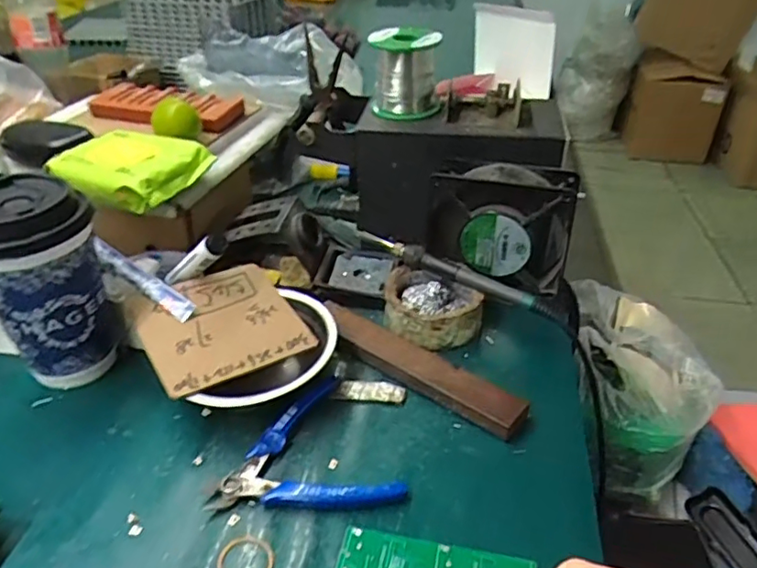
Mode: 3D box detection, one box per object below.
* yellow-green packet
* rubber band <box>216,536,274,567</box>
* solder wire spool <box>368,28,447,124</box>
[{"bbox_3d":[-0.217,-0.101,0.502,0.111,0.026,0.101,18,39,22],"label":"yellow-green packet"},{"bbox_3d":[-0.076,0.157,0.329,0.032,0.004,0.030,0,34,0],"label":"rubber band"},{"bbox_3d":[0.025,-0.195,0.538,0.061,0.074,0.061,0,34,0],"label":"solder wire spool"}]

